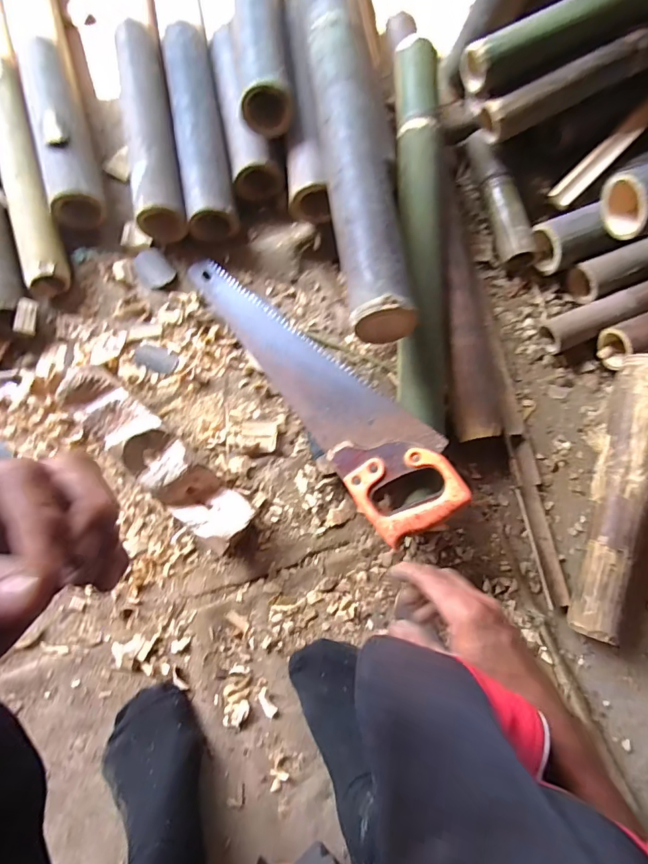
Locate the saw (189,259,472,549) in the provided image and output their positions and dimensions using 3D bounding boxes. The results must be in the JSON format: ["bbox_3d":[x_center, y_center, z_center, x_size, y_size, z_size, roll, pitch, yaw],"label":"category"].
[{"bbox_3d":[-0.007,-0.078,0.631,0.119,0.033,0.485,-40,70,9],"label":"saw"}]

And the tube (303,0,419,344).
[{"bbox_3d":[0.034,-0.392,0.605,0.081,0.064,0.581,-6,76,-4],"label":"tube"}]

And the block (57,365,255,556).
[{"bbox_3d":[-0.219,0.031,0.614,0.300,0.053,0.075,41,78,8],"label":"block"}]

